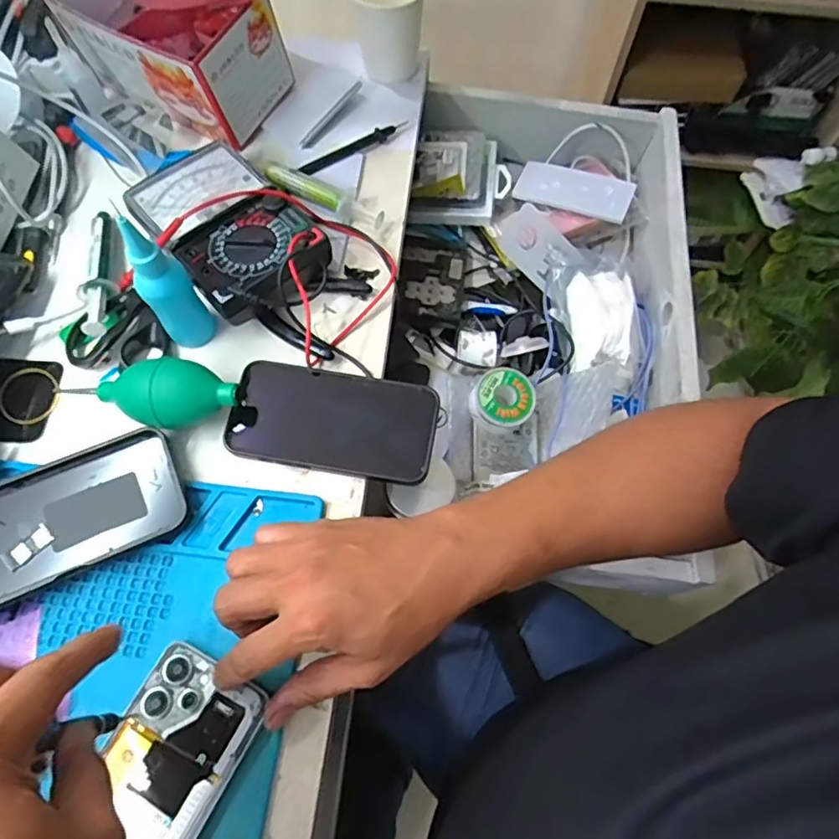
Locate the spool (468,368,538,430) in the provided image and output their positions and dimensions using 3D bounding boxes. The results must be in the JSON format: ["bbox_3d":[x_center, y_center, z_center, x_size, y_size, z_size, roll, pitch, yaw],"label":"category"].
[{"bbox_3d":[0.075,-0.017,0.521,0.054,0.036,0.047,29,70,11],"label":"spool"}]

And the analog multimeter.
[{"bbox_3d":[-0.150,-0.150,0.467,0.101,0.048,0.175,-40,73,-15],"label":"analog multimeter"}]

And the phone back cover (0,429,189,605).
[{"bbox_3d":[-0.247,0.069,0.389,0.171,0.015,0.079,-24,69,-10],"label":"phone back cover"}]

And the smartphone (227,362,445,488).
[{"bbox_3d":[-0.063,0.000,0.424,0.148,0.013,0.073,11,68,4],"label":"smartphone"}]

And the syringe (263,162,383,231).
[{"bbox_3d":[-0.081,-0.194,0.502,0.111,0.027,0.029,19,69,8],"label":"syringe"}]

